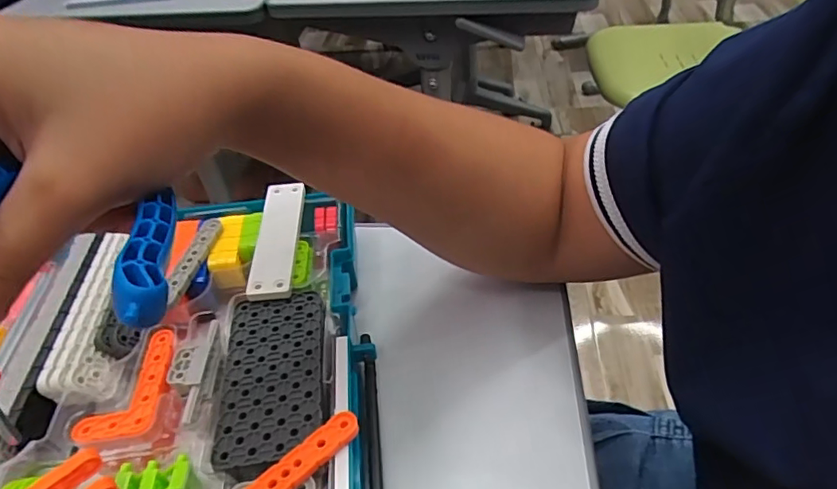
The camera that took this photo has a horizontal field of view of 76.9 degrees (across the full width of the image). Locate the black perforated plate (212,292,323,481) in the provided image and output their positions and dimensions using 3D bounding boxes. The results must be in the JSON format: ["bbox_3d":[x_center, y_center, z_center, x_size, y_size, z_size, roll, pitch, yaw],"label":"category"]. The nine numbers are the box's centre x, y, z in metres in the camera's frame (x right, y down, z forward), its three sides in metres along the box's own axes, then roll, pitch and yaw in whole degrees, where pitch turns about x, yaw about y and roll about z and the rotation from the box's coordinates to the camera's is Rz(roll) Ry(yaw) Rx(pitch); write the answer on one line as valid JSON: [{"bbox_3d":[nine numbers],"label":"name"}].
[{"bbox_3d":[-0.076,0.065,0.272,0.050,0.004,0.101,-6,43,-4],"label":"black perforated plate"}]

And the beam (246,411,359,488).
[{"bbox_3d":[-0.057,0.101,0.229,0.073,0.009,0.014,-34,52,-29],"label":"beam"}]

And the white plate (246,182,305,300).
[{"bbox_3d":[-0.089,-0.003,0.331,0.029,0.008,0.086,-4,54,6],"label":"white plate"}]

